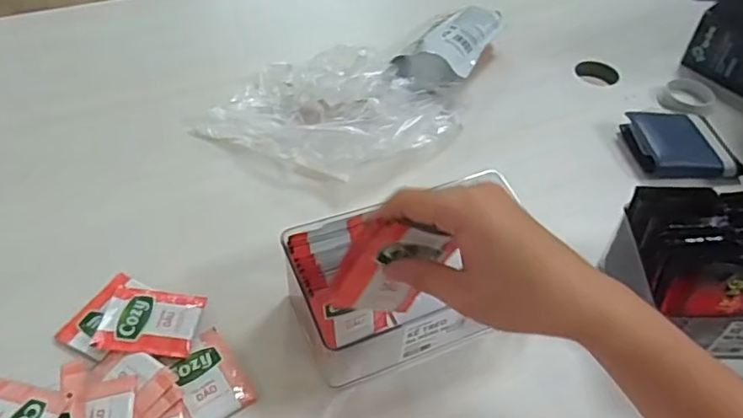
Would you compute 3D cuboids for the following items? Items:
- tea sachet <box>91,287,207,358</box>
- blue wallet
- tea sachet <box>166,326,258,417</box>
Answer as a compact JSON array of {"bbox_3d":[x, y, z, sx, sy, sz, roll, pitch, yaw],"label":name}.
[{"bbox_3d":[-0.184,0.093,0.483,0.080,0.010,0.062,4,47,0],"label":"tea sachet"},{"bbox_3d":[0.346,-0.075,0.669,0.089,0.027,0.097,1,47,-3],"label":"blue wallet"},{"bbox_3d":[-0.128,0.132,0.453,0.050,0.006,0.076,-26,54,-26],"label":"tea sachet"}]

